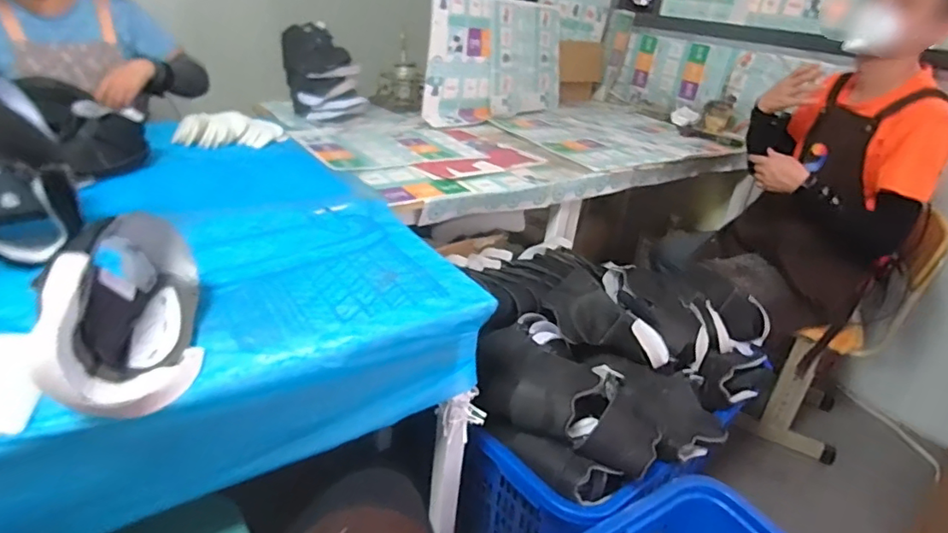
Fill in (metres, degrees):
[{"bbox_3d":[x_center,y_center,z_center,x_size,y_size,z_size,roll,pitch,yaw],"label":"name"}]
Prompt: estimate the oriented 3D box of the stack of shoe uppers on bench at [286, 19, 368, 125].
[{"bbox_3d":[-0.468,-0.603,1.669,0.241,0.241,0.206,-3,30,-16],"label":"stack of shoe uppers on bench"}]

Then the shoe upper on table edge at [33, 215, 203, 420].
[{"bbox_3d":[-0.394,0.038,0.610,0.130,0.133,0.279,-8,31,-25],"label":"shoe upper on table edge"}]

